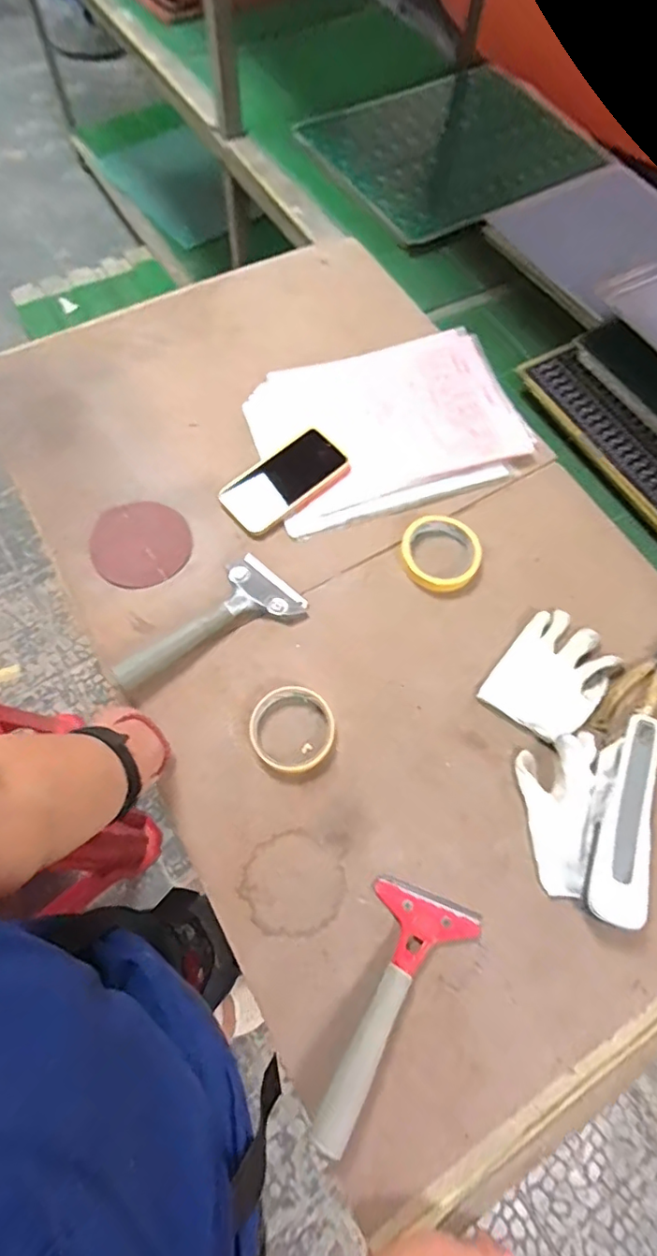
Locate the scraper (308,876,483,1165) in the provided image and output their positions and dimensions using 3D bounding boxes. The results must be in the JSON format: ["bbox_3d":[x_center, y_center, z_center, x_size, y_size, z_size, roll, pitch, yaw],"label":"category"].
[{"bbox_3d":[0.055,0.330,0.476,0.093,0.021,0.206,24,68,8],"label":"scraper"}]

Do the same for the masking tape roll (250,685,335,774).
[{"bbox_3d":[-0.037,0.102,0.570,0.085,0.018,0.084,1,67,-2],"label":"masking tape roll"}]

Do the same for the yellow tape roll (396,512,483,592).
[{"bbox_3d":[0.131,-0.090,0.654,0.094,0.021,0.088,1,67,-2],"label":"yellow tape roll"}]

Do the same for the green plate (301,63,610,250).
[{"bbox_3d":[0.252,-0.936,1.077,0.532,0.022,0.404,-35,72,-16],"label":"green plate"}]

